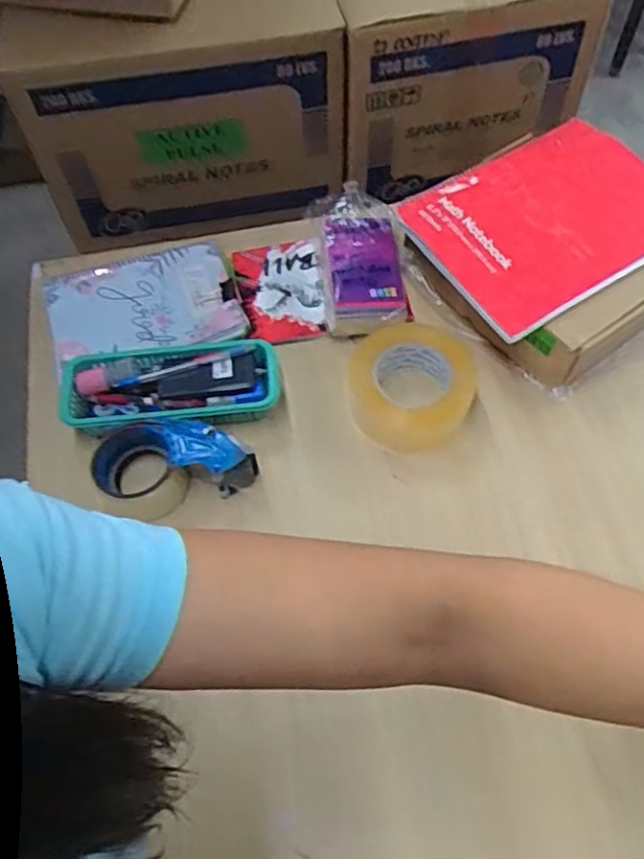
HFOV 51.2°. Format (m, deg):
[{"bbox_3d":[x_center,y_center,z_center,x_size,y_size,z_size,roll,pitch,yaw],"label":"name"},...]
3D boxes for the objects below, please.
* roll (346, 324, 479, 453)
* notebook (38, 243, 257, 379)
[{"bbox_3d":[0.094,-0.051,0.723,0.127,0.052,0.135,0,59,0],"label":"roll"},{"bbox_3d":[-0.213,-0.141,0.789,0.215,0.019,0.164,-21,64,-3],"label":"notebook"}]

